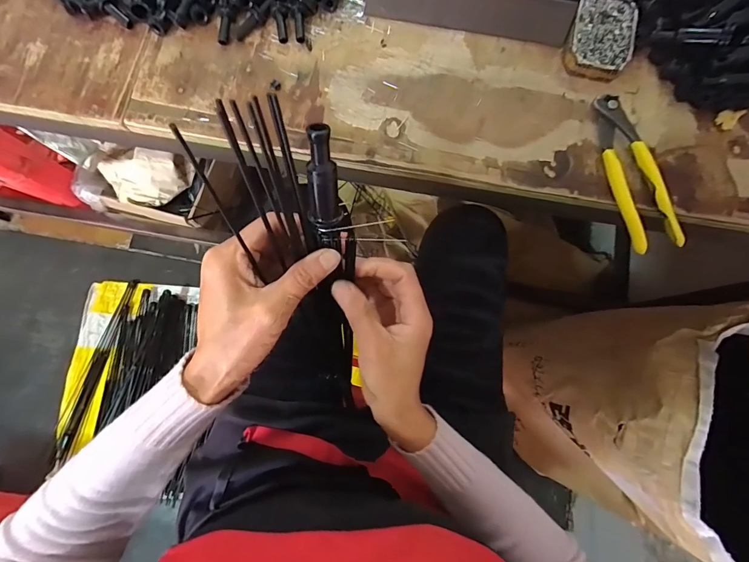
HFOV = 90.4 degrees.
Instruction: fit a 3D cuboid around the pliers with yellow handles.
[{"bbox_3d":[0.254,-0.109,0.368,0.043,0.021,0.163,-10,80,-3],"label":"pliers with yellow handles"}]

